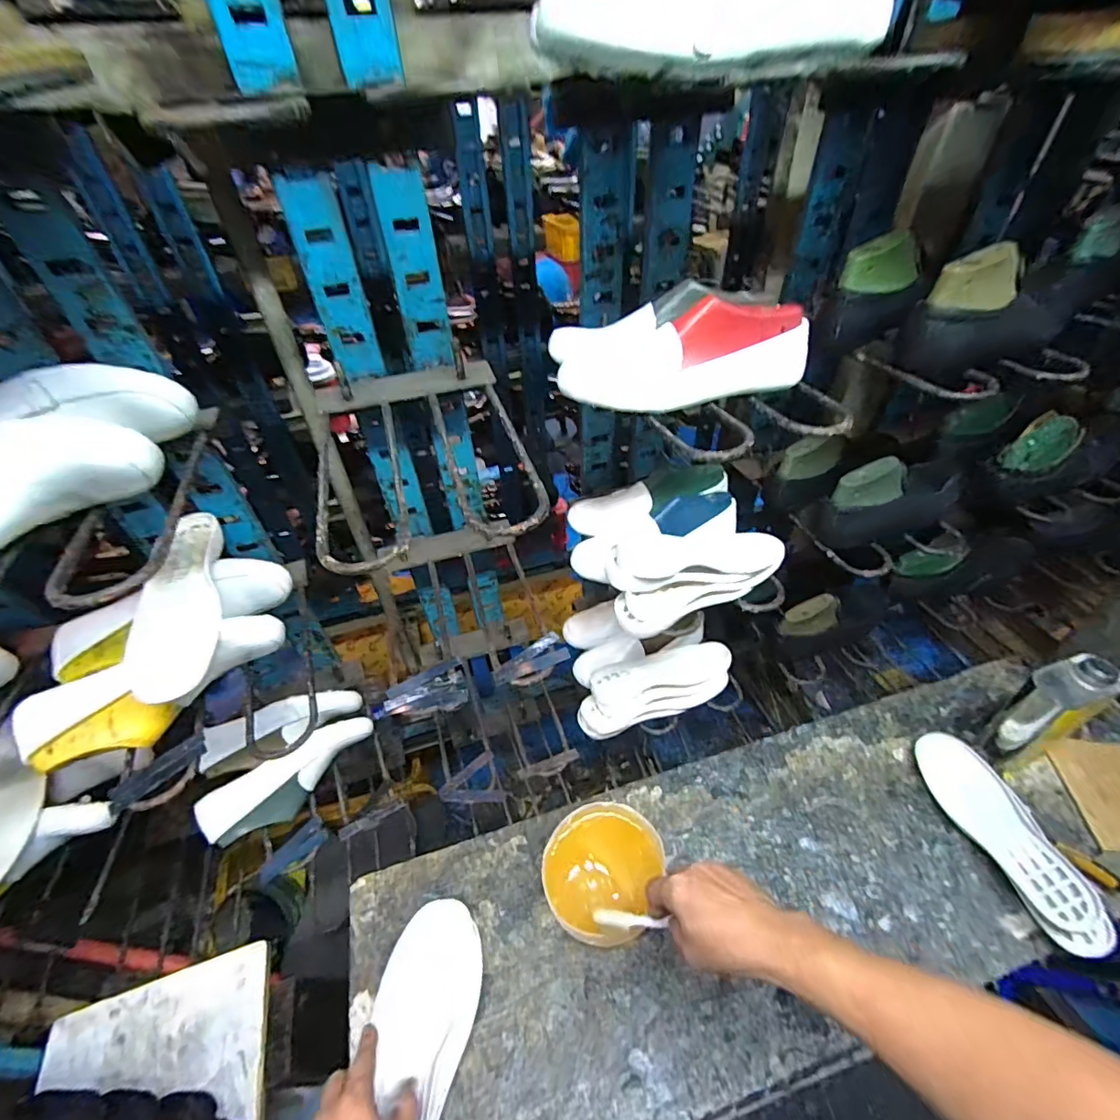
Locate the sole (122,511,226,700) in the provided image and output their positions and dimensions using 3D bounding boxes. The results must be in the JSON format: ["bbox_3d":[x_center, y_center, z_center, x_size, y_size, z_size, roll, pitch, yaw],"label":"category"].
[{"bbox_3d":[-0.420,0.042,0.578,0.077,0.037,0.240,-14,46,-12],"label":"sole"}]

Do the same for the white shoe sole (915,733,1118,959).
[{"bbox_3d":[0.576,0.353,0.682,0.091,0.032,0.266,-19,40,8],"label":"white shoe sole"}]

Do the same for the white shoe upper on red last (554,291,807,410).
[{"bbox_3d":[0.123,-0.211,0.530,0.251,0.083,0.110,-6,45,-3],"label":"white shoe upper on red last"}]

